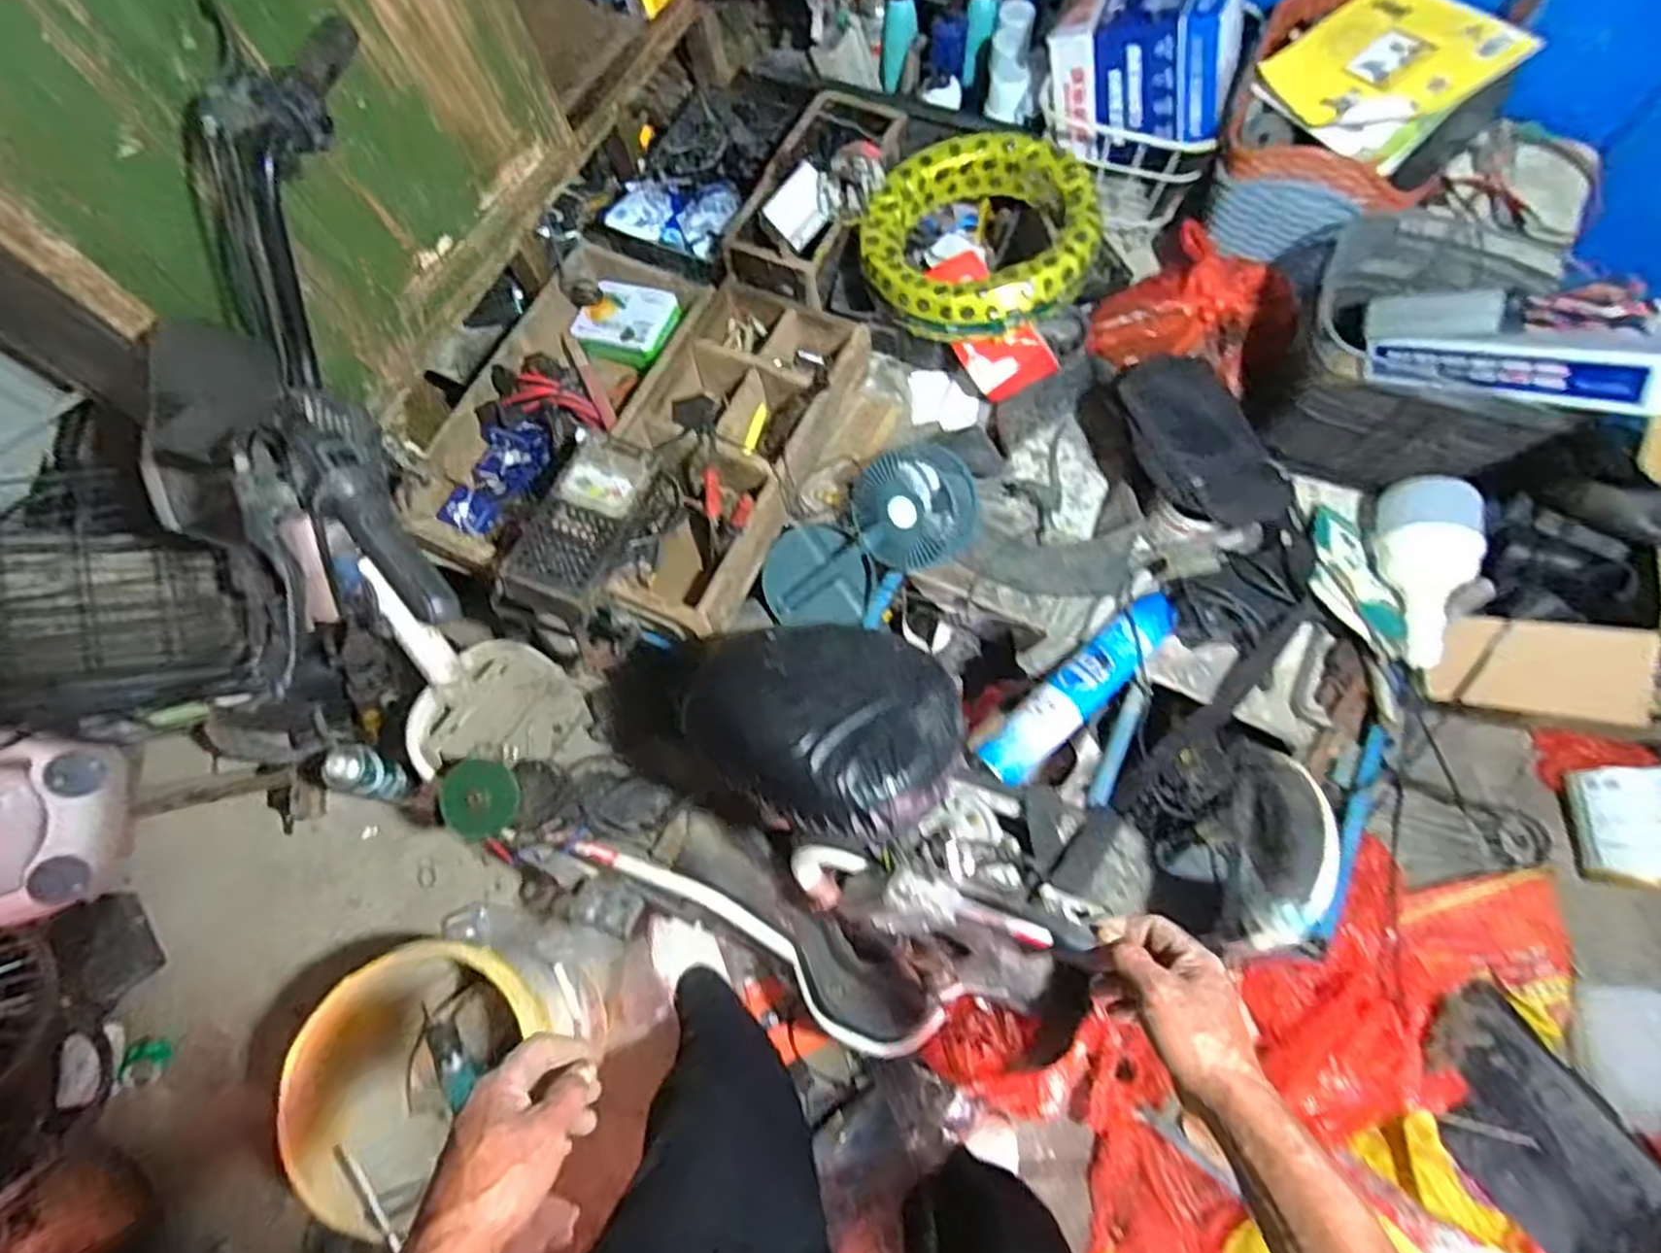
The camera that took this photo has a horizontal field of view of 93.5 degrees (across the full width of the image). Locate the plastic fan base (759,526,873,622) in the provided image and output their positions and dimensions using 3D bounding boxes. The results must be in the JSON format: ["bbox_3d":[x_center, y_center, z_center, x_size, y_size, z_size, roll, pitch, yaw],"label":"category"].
[{"bbox_3d":[-0.019,-0.069,1.105,0.143,0.030,0.139,1,94,9],"label":"plastic fan base"}]

